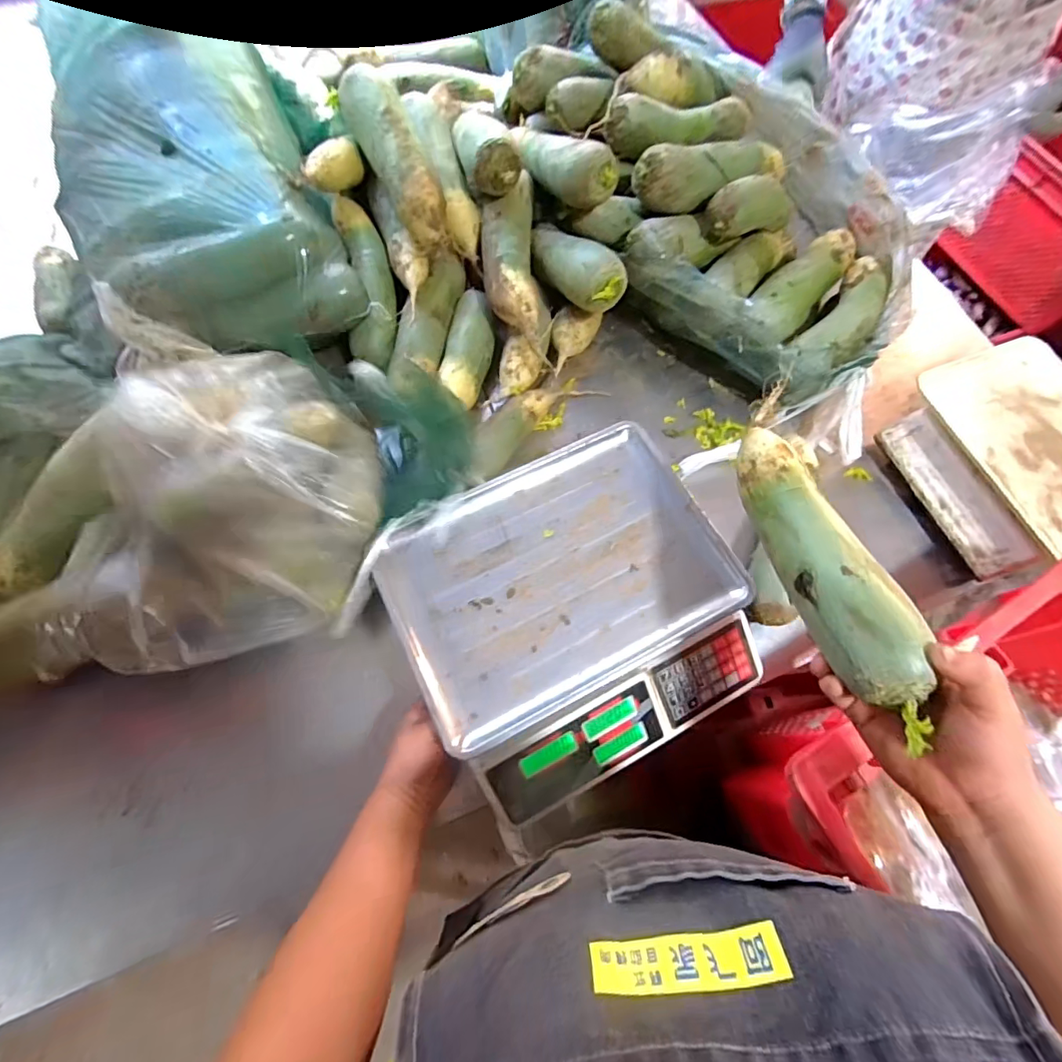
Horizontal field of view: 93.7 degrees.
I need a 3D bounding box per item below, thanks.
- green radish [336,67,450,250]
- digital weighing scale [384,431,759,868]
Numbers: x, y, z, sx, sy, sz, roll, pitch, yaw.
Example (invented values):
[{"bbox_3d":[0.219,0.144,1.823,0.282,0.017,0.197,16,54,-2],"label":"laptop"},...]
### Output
[{"bbox_3d":[-0.165,-0.468,0.615,0.066,0.048,0.247,-25,85,-11],"label":"green radish"},{"bbox_3d":[0.046,0.084,0.521,0.325,0.104,0.314,-26,72,-12],"label":"digital weighing scale"}]

